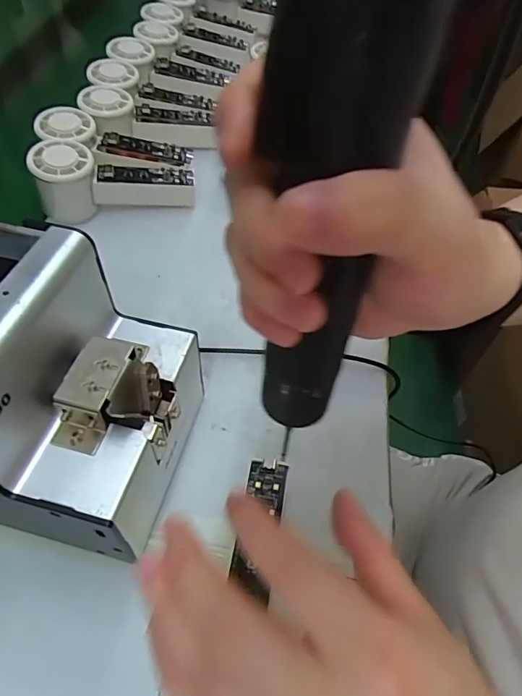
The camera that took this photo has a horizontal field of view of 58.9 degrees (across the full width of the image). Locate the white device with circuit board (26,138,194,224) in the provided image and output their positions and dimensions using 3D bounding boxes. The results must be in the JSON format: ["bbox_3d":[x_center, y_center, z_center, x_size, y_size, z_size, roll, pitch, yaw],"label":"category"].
[{"bbox_3d":[-0.139,-0.165,0.449,0.145,0.058,0.053,-8,56,-7],"label":"white device with circuit board"}]

